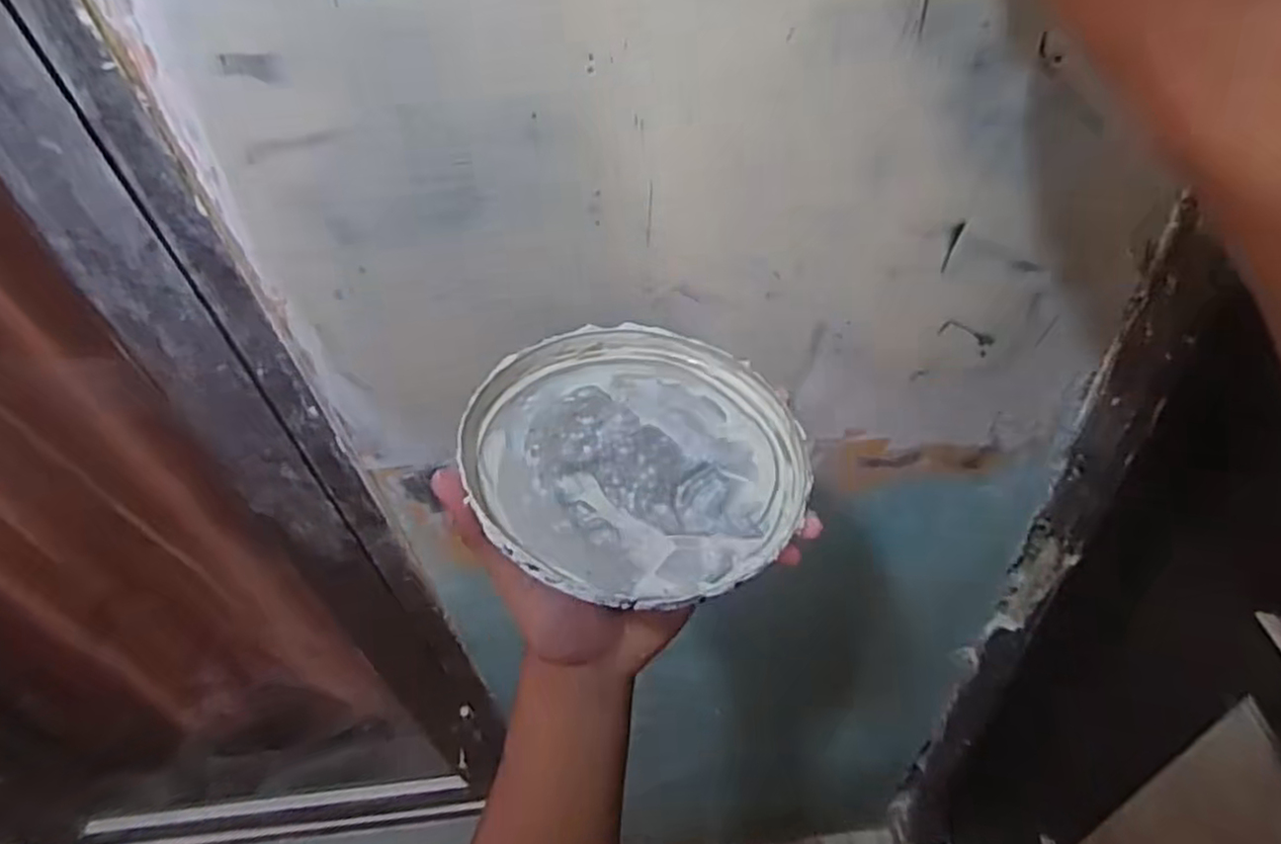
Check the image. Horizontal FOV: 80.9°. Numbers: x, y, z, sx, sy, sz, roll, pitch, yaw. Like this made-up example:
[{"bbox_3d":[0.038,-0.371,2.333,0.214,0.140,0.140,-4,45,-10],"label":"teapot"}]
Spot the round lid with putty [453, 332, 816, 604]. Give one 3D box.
[{"bbox_3d":[-0.003,0.014,0.338,0.148,0.014,0.147,4,48,-4],"label":"round lid with putty"}]

